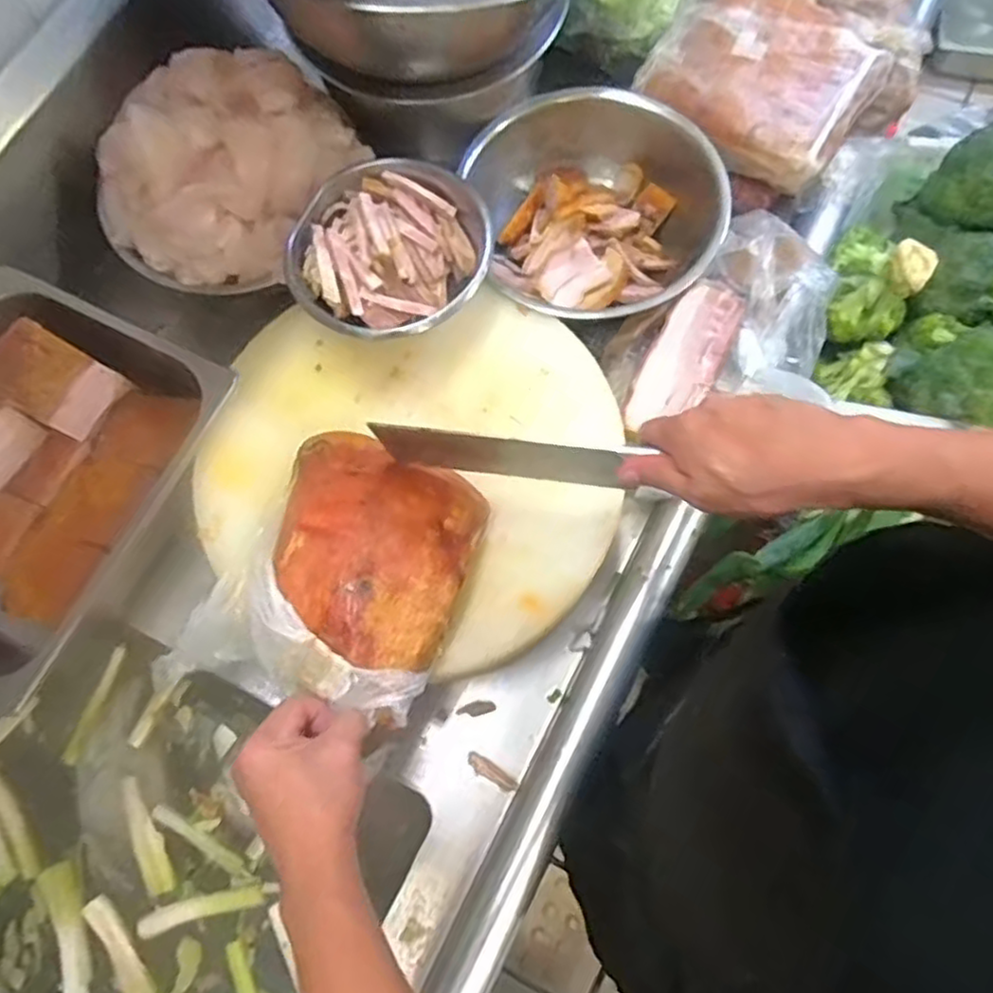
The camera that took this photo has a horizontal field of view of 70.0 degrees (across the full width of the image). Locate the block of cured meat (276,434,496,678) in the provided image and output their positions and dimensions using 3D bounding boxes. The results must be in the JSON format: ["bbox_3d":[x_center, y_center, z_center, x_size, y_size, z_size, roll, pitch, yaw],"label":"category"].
[{"bbox_3d":[-0.095,0.041,0.548,0.148,0.058,0.160,16,74,7],"label":"block of cured meat"}]

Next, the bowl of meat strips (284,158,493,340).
[{"bbox_3d":[-0.088,-0.199,0.615,0.165,0.072,0.154,-1,73,2],"label":"bowl of meat strips"}]

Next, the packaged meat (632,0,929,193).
[{"bbox_3d":[0.276,-0.413,0.702,0.229,0.079,0.194,33,76,11],"label":"packaged meat"}]

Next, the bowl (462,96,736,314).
[{"bbox_3d":[0.105,-0.271,0.700,0.231,0.085,0.240,-1,73,2],"label":"bowl"}]

